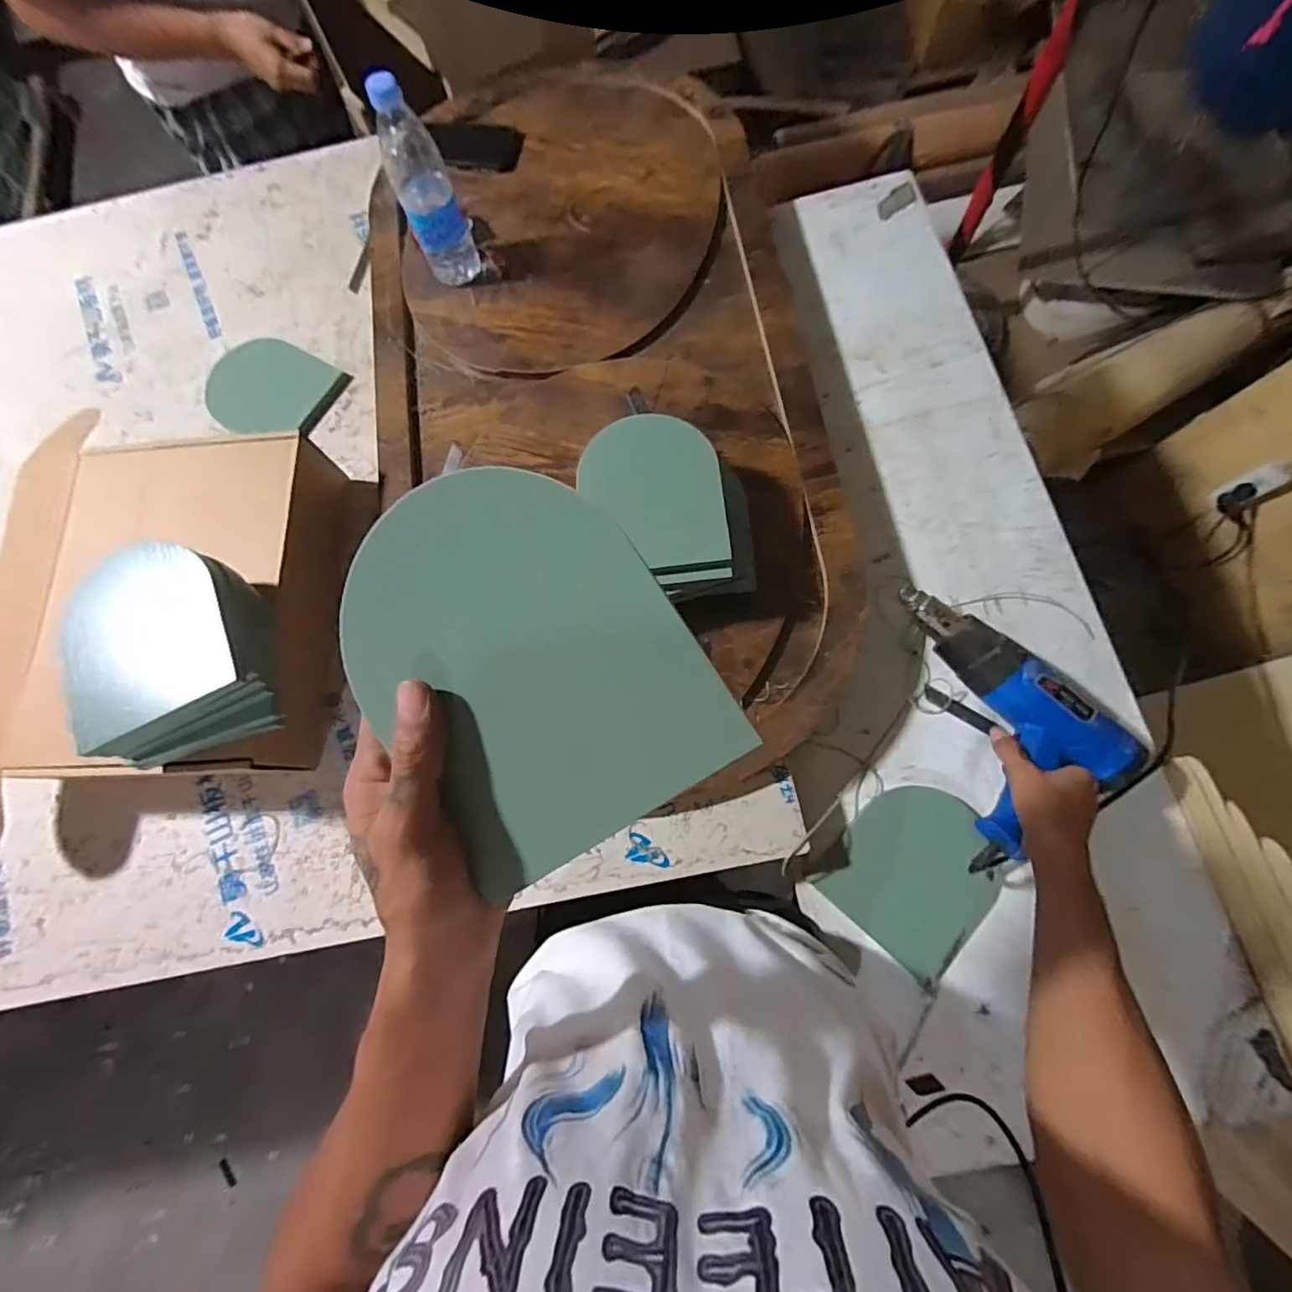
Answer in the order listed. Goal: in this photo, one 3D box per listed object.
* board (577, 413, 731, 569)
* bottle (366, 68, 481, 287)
[{"bbox_3d":[0.007,-0.154,0.569,0.137,0.010,0.149,-6,87,-5],"label":"board"},{"bbox_3d":[-0.268,-0.555,0.693,0.065,0.211,0.059,-28,76,-3],"label":"bottle"}]

